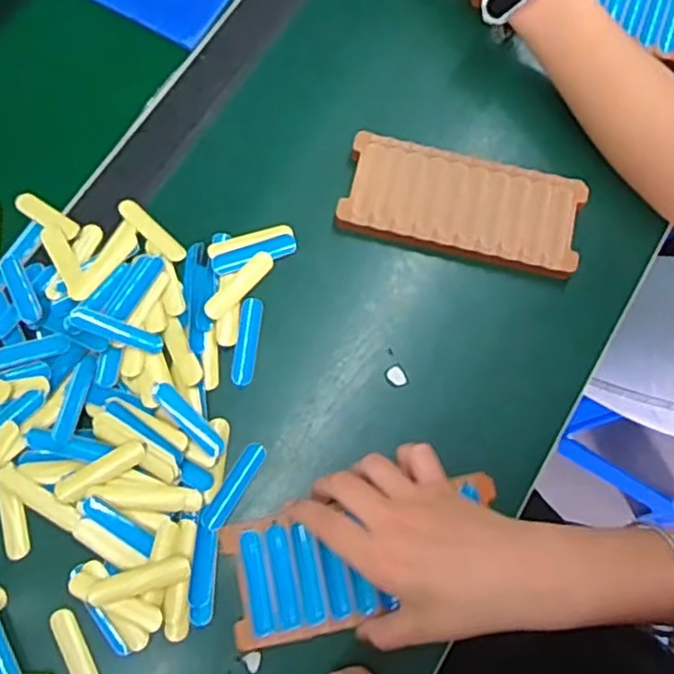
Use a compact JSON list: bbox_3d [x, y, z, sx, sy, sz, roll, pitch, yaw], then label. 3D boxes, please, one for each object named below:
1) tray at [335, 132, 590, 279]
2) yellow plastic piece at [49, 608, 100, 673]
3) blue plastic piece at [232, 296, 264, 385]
[{"bbox_3d":[0.093,-0.098,0.483,0.172,0.011,0.076,13,75,2],"label":"tray"},{"bbox_3d":[-0.160,0.199,0.403,0.016,0.006,0.062,-28,77,-9],"label":"yellow plastic piece"},{"bbox_3d":[-0.063,0.003,0.461,0.014,0.004,0.063,8,75,0],"label":"blue plastic piece"}]

